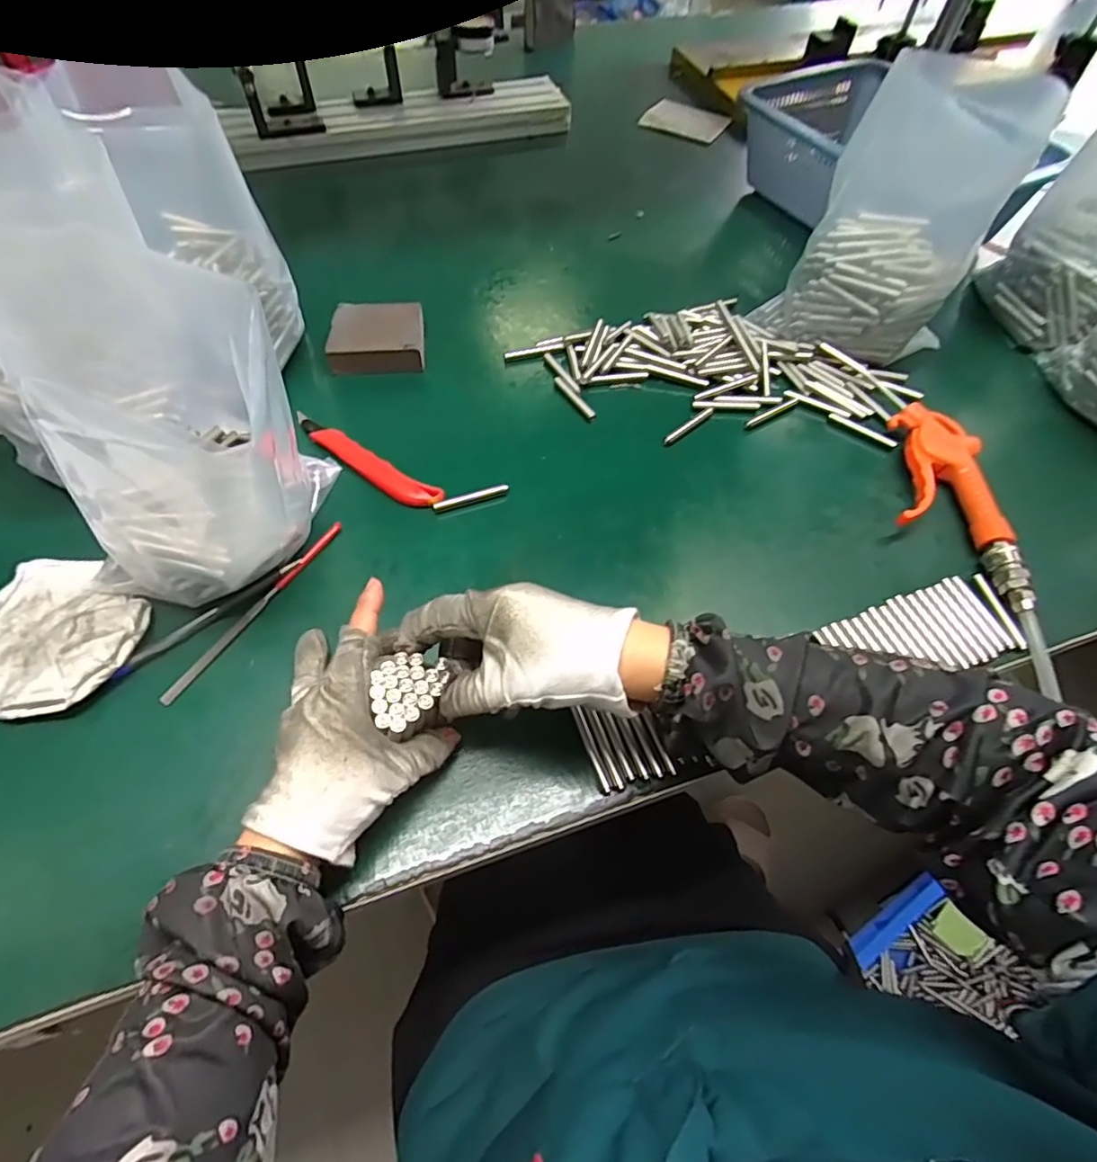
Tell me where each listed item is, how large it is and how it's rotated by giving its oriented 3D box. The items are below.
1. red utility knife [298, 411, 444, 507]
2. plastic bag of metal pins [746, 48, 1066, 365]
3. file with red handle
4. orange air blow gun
[{"bbox_3d":[-0.148,-0.095,0.467,0.153,0.015,0.023,30,61,18],"label":"red utility knife"},{"bbox_3d":[0.285,-0.289,0.501,0.143,0.186,0.118,38,64,21],"label":"plastic bag of metal pins"},{"bbox_3d":[-0.194,0.016,0.397,0.009,0.009,0.157,26,60,15],"label":"file with red handle"},{"bbox_3d":[0.295,-0.063,0.445,0.072,0.028,0.180,7,57,4],"label":"orange air blow gun"}]

